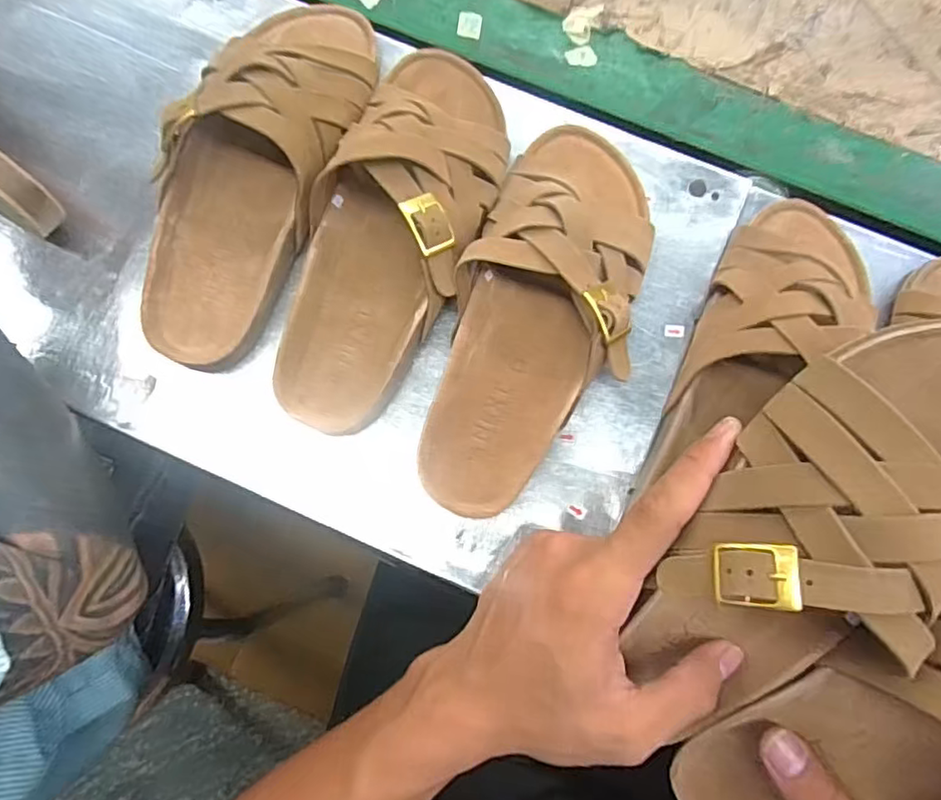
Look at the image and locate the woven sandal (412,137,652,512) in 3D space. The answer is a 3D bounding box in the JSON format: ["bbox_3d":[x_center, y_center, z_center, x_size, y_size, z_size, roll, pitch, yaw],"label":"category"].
[{"bbox_3d":[0.046,-0.051,0.345,0.102,0.056,0.242,16,80,2],"label":"woven sandal"}]

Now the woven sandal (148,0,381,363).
[{"bbox_3d":[-0.127,-0.138,0.354,0.096,0.061,0.241,17,80,2],"label":"woven sandal"}]

